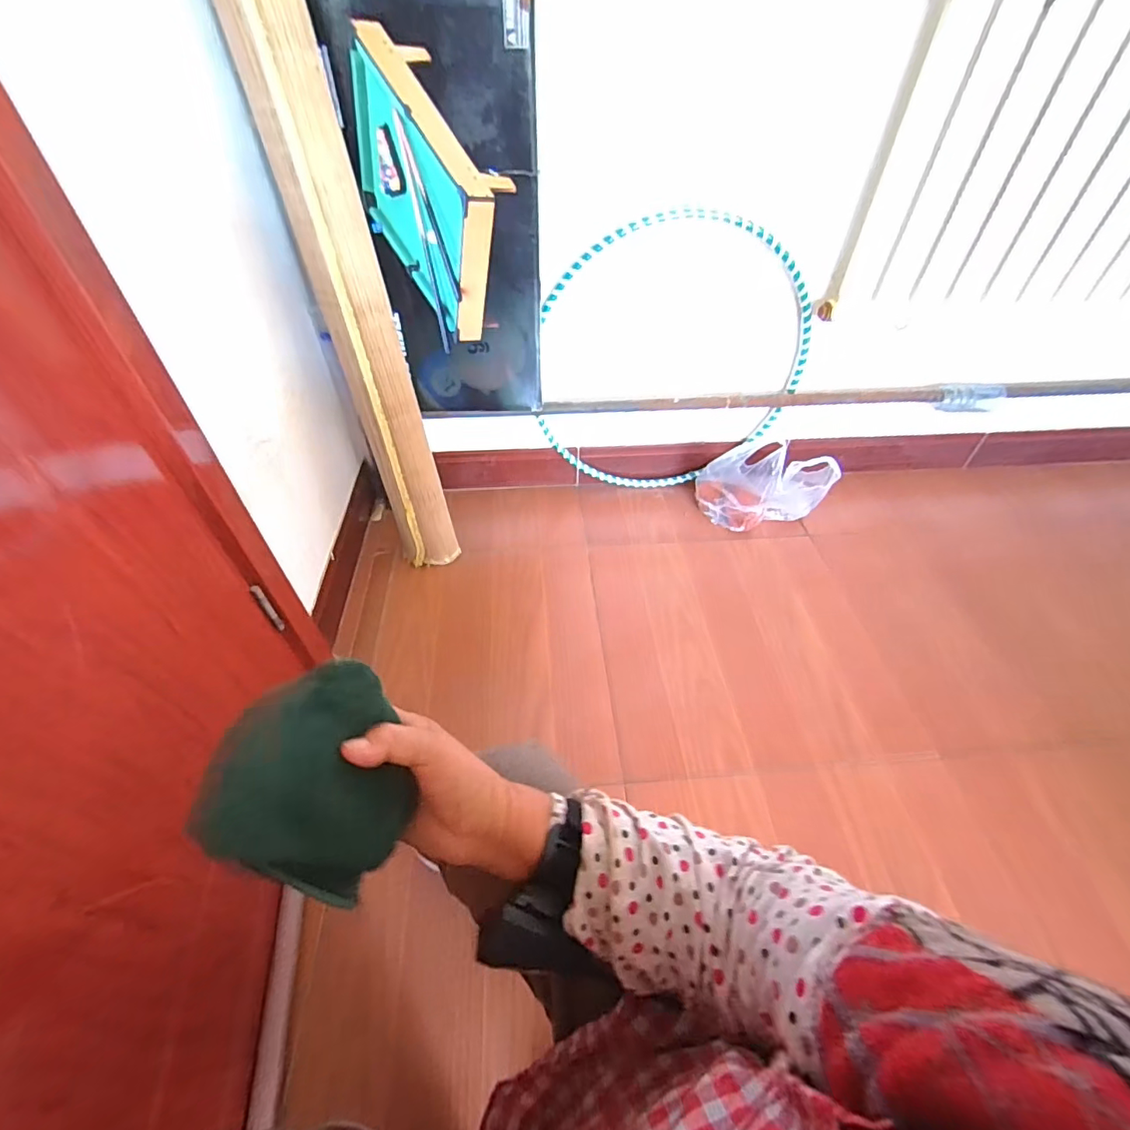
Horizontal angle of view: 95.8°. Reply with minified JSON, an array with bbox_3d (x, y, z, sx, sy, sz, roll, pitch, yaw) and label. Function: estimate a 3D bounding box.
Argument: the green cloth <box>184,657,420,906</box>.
[{"bbox_3d":[-0.148,0.129,0.321,0.118,0.031,0.121,34,64,-15],"label":"green cloth"}]

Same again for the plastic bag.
[{"bbox_3d":[0.532,-0.225,1.383,0.238,0.285,0.207,-16,50,-17],"label":"plastic bag"}]

